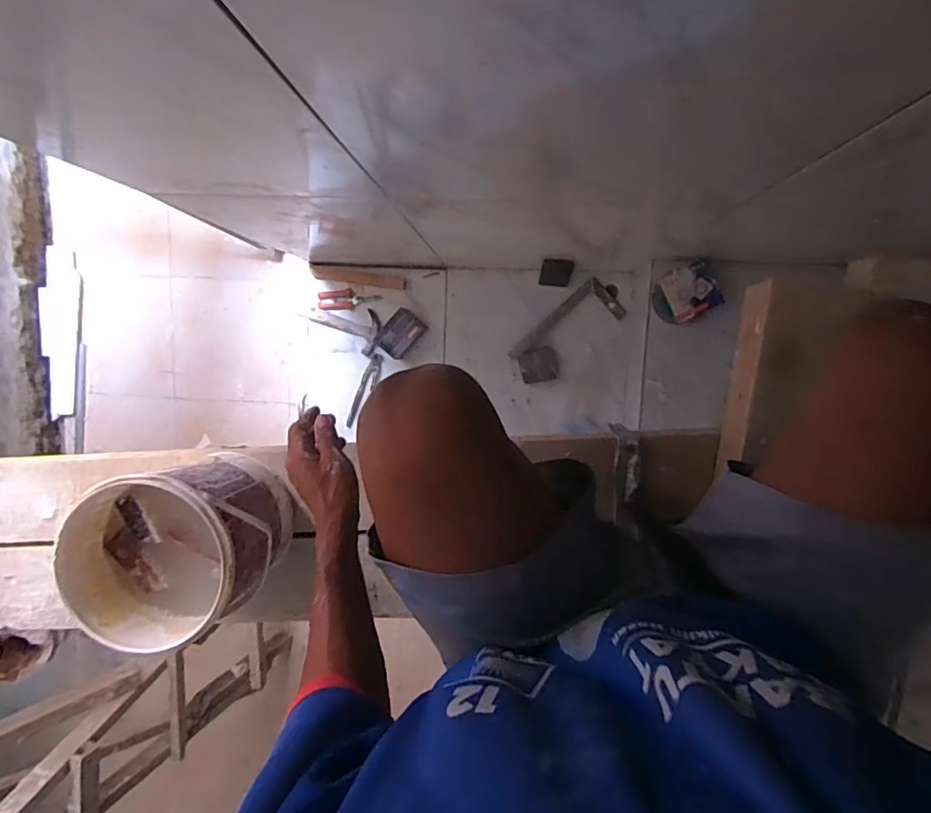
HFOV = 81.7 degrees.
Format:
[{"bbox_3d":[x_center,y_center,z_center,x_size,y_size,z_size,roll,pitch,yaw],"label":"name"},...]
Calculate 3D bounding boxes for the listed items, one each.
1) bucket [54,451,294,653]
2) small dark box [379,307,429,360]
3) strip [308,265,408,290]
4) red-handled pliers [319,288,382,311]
[{"bbox_3d":[-0.316,0.150,0.629,0.190,0.175,0.175,0,96,4],"label":"bucket"},{"bbox_3d":[-0.168,-0.194,1.423,0.087,0.085,0.122,37,97,0],"label":"small dark box"},{"bbox_3d":[-0.287,-0.346,1.451,0.255,0.021,0.034,9,97,3],"label":"strip"},{"bbox_3d":[-0.313,-0.289,1.450,0.164,0.013,0.056,-5,96,5],"label":"red-handled pliers"}]

